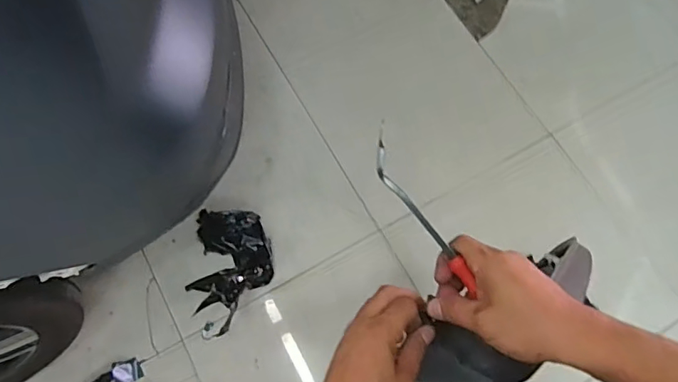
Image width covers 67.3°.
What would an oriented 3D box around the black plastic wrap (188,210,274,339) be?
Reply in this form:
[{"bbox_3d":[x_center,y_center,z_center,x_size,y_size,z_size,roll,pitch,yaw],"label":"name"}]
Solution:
[{"bbox_3d":[-0.290,0.188,1.283,0.220,0.181,0.325,6,71,2],"label":"black plastic wrap"}]

